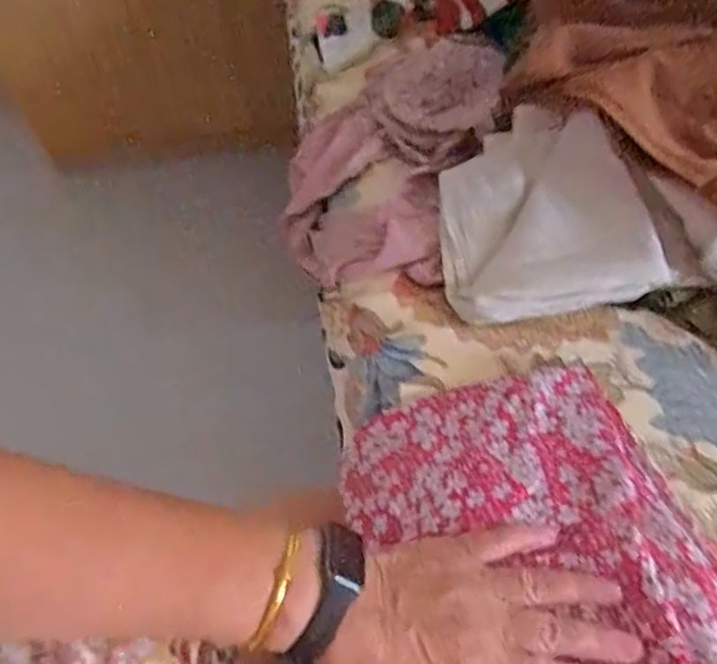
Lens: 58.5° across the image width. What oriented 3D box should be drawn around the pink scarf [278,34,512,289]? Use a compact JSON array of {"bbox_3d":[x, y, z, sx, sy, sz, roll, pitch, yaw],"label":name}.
[{"bbox_3d":[0.031,-0.175,0.615,0.183,0.085,0.309,16,60,13],"label":"pink scarf"}]

